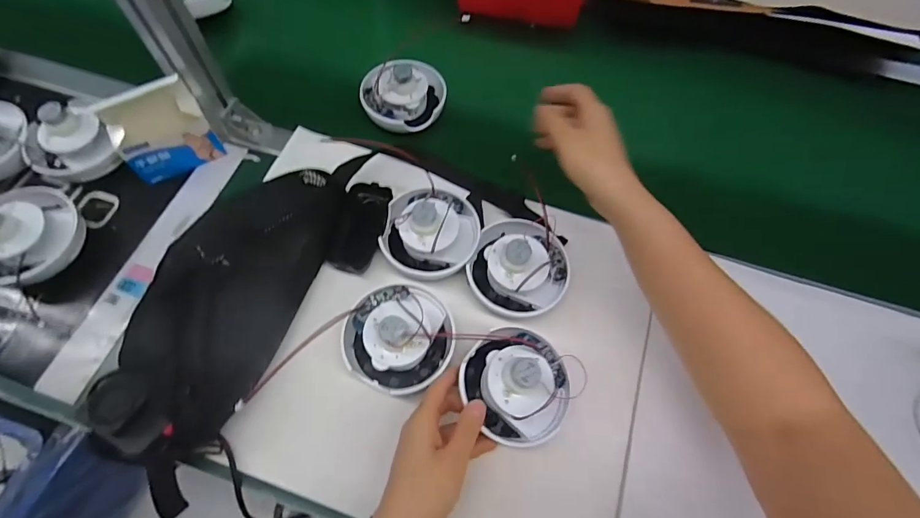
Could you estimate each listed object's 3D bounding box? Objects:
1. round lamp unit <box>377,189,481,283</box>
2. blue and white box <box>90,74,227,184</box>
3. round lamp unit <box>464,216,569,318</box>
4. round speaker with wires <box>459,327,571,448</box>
[{"bbox_3d":[-0.031,-0.036,0.477,0.102,0.060,0.108,1,64,-2],"label":"round lamp unit"},{"bbox_3d":[-0.342,-0.147,0.506,0.097,0.092,0.037,-25,68,-14],"label":"blue and white box"},{"bbox_3d":[0.064,0.006,0.459,0.099,0.062,0.103,1,64,-2],"label":"round lamp unit"},{"bbox_3d":[0.056,0.113,0.408,0.097,0.054,0.105,1,64,-2],"label":"round speaker with wires"}]

